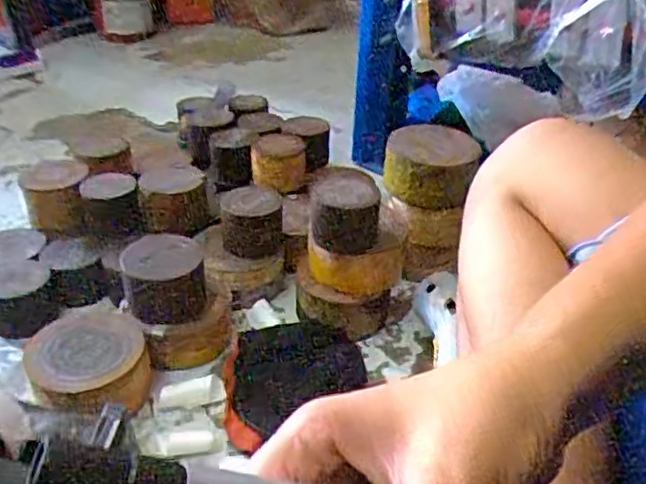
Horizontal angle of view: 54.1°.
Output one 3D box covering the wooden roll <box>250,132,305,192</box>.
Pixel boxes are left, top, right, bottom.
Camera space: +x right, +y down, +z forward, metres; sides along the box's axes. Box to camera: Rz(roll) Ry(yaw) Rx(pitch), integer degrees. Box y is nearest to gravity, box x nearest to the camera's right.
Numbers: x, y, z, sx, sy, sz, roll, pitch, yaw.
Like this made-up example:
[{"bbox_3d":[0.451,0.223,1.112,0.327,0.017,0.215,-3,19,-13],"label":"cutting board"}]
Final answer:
[{"bbox_3d":[-0.057,-0.099,0.797,0.067,0.048,0.073,0,34,-4],"label":"wooden roll"}]

